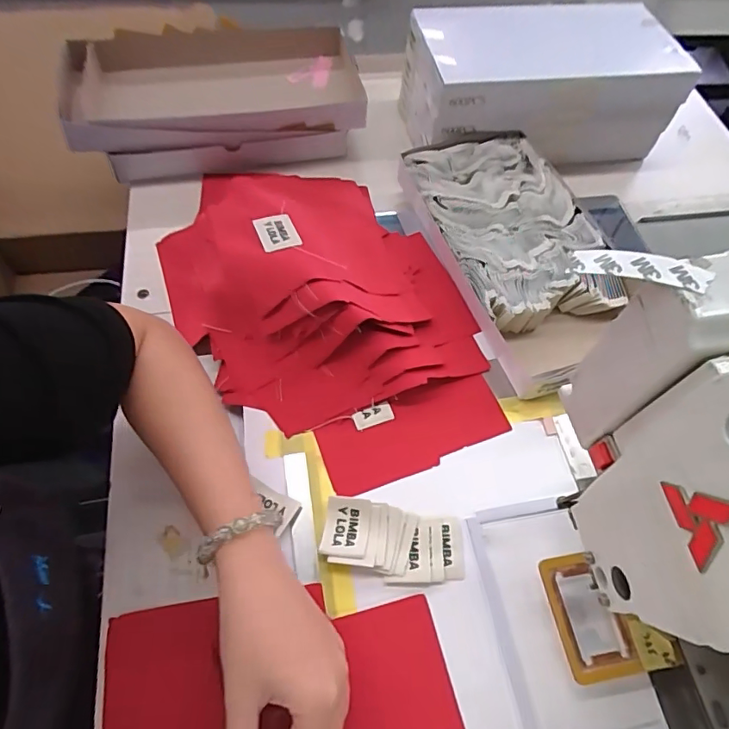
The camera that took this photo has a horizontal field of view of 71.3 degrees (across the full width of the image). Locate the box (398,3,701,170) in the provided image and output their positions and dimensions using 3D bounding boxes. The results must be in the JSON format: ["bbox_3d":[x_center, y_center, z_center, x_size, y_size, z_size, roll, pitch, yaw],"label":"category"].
[{"bbox_3d":[0.237,-0.349,0.647,0.347,0.121,0.163,-5,62,-7],"label":"box"}]

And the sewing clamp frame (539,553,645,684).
[{"bbox_3d":[0.159,0.178,0.362,0.050,0.009,0.081,-10,63,-6],"label":"sewing clamp frame"}]

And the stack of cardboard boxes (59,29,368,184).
[{"bbox_3d":[-0.181,-0.332,0.639,0.337,0.084,0.178,-9,62,-9],"label":"stack of cardboard boxes"}]

